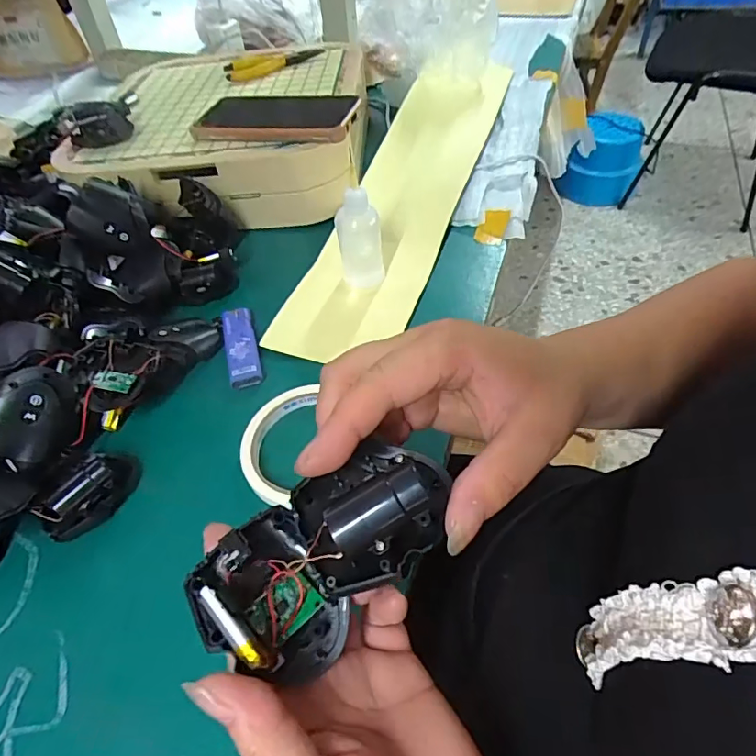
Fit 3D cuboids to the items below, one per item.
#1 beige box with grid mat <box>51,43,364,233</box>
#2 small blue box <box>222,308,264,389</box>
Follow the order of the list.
[{"bbox_3d":[-0.162,-0.283,0.582,0.314,0.076,0.307,4,50,9],"label":"beige box with grid mat"},{"bbox_3d":[-0.110,-0.026,0.409,0.025,0.008,0.082,-16,50,-7],"label":"small blue box"}]

